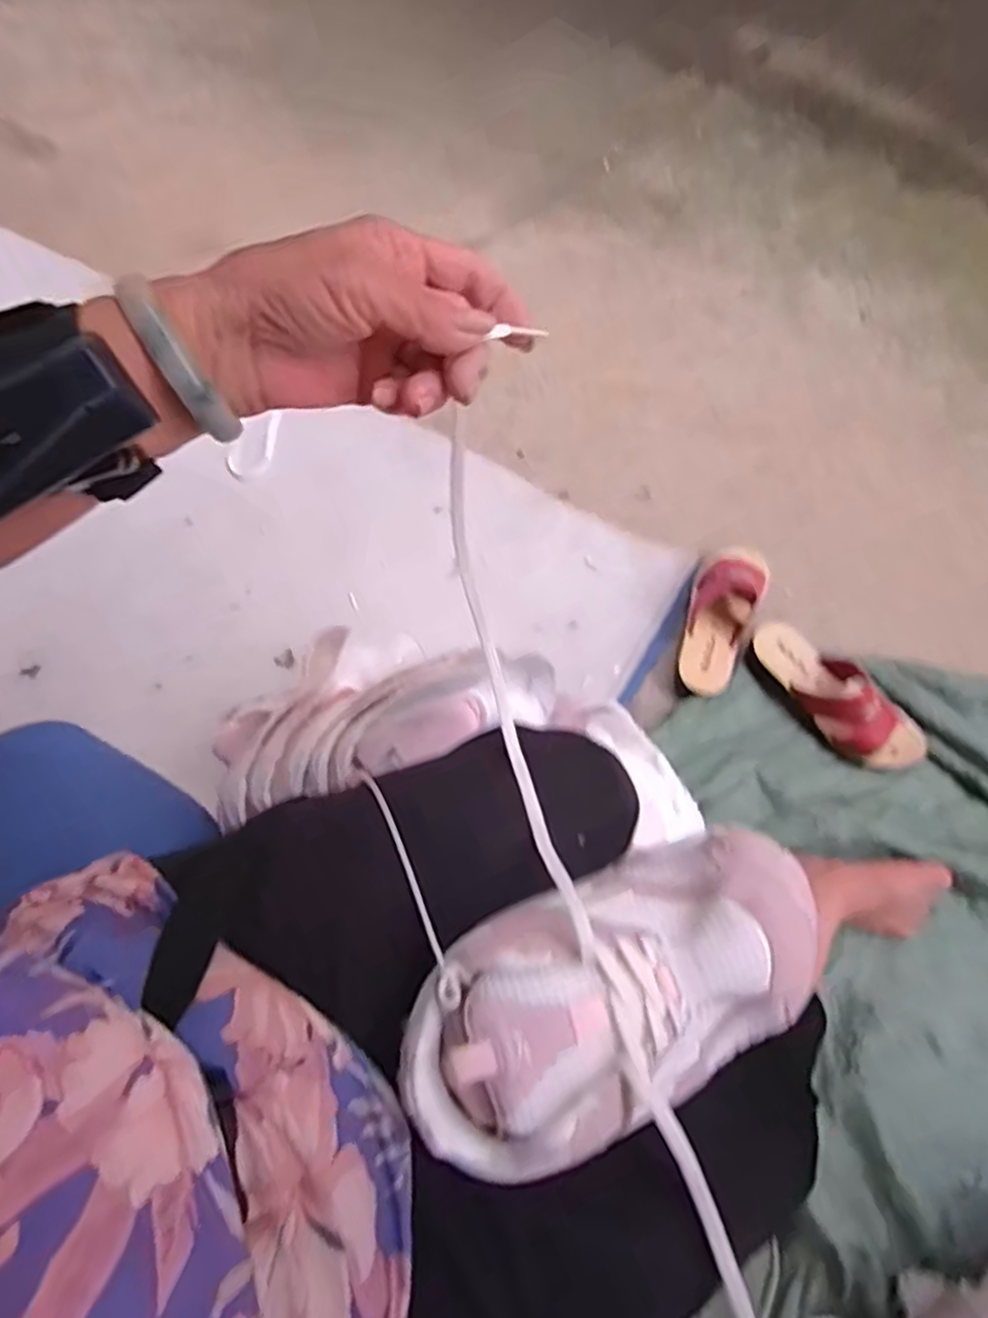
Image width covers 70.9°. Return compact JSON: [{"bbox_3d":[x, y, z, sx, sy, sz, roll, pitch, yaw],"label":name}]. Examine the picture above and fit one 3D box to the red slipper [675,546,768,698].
[{"bbox_3d":[0.290,-0.057,0.895,0.087,0.054,0.228,25,71,11],"label":"red slipper"}]

